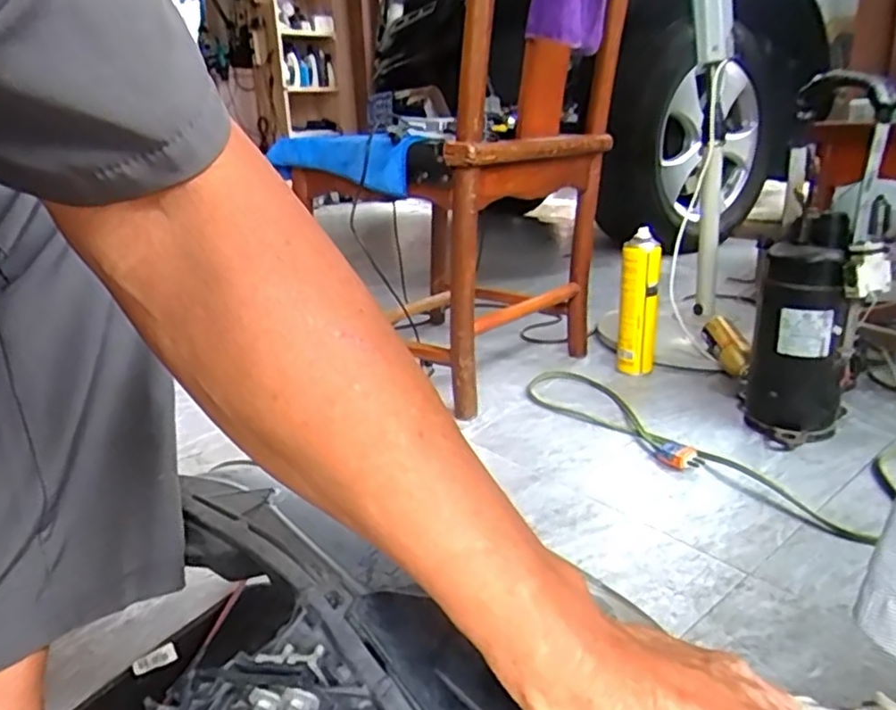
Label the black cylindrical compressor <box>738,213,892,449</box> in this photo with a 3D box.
[{"bbox_3d":[0.519,-0.031,0.952,0.155,0.301,0.162,8,23,27],"label":"black cylindrical compressor"}]

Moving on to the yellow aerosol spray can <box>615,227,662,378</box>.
[{"bbox_3d":[0.349,-0.087,1.209,0.068,0.256,0.066,3,21,13],"label":"yellow aerosol spray can"}]

